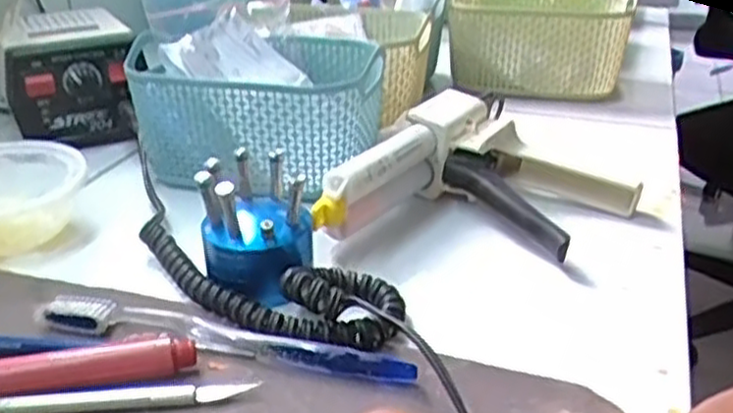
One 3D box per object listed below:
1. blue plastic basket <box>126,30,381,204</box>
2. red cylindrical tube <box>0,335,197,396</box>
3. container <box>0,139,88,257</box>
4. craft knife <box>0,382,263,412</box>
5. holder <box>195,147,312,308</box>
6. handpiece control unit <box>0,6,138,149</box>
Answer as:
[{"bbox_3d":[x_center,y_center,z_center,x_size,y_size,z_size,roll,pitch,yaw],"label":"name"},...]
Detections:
[{"bbox_3d":[-0.073,-0.074,0.555,0.168,0.071,0.122,9,29,17],"label":"blue plastic basket"},{"bbox_3d":[-0.121,0.070,0.344,0.086,0.018,0.015,-6,28,-11],"label":"red cylindrical tube"},{"bbox_3d":[-0.227,-0.004,0.478,0.100,0.043,0.100,0,27,0],"label":"container"},{"bbox_3d":[-0.118,0.084,0.331,0.138,0.008,0.012,-5,27,-8],"label":"craft knife"},{"bbox_3d":[-0.054,0.003,0.413,0.055,0.070,0.056,0,27,0],"label":"holder"},{"bbox_3d":[-0.238,-0.106,0.625,0.091,0.082,0.105,-10,28,-20],"label":"handpiece control unit"}]

